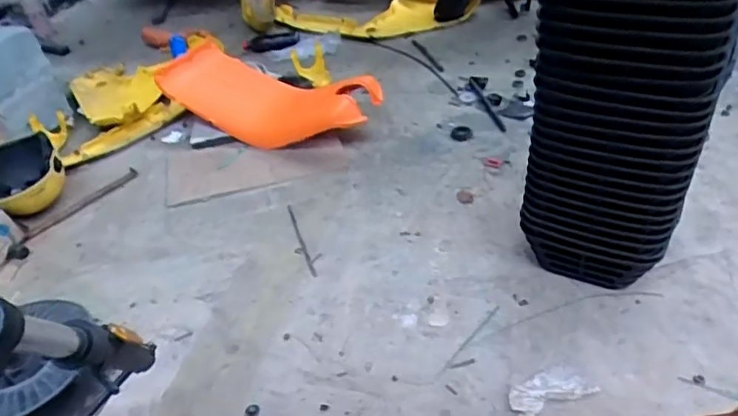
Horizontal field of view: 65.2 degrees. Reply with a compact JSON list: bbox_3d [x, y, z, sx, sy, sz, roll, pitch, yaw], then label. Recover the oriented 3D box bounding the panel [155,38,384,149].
[{"bbox_3d":[-0.254,-0.280,1.457,0.539,0.189,0.134,12,42,24],"label":"panel"}]

